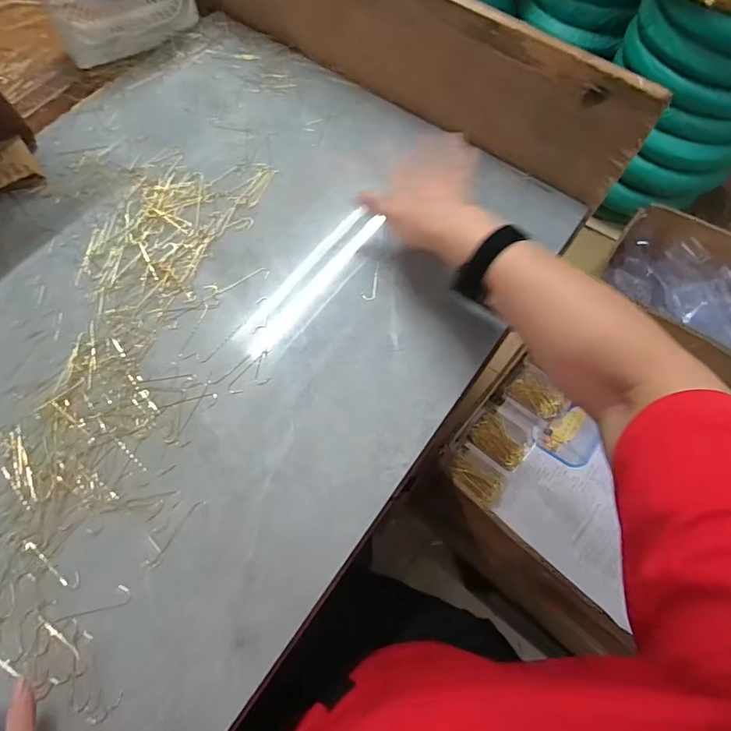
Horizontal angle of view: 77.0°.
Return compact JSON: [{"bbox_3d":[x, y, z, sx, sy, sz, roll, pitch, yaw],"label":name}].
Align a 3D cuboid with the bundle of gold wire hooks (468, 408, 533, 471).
[{"bbox_3d":[0.182,0.098,0.620,0.063,0.026,0.077,-39,73,-16],"label":"bundle of gold wire hooks"}]

